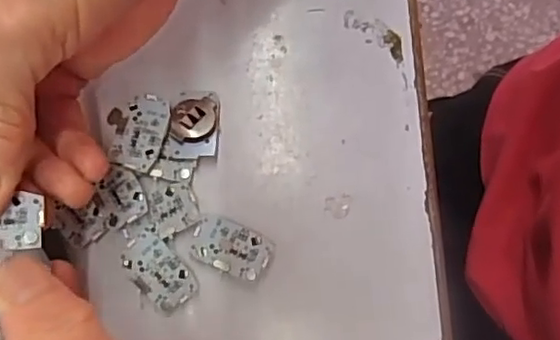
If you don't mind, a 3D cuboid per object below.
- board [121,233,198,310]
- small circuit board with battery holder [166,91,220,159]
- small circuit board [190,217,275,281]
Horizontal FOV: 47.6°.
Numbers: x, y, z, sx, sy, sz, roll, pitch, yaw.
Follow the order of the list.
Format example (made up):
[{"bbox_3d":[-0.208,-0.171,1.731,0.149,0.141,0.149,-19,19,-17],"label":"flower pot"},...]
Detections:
[{"bbox_3d":[-0.044,0.038,0.234,0.029,0.005,0.017,44,84,8],"label":"board"},{"bbox_3d":[-0.033,-0.018,0.245,0.019,0.009,0.028,0,80,1],"label":"small circuit board with battery holder"},{"bbox_3d":[-0.018,0.030,0.237,0.029,0.005,0.018,19,81,5],"label":"small circuit board"}]

